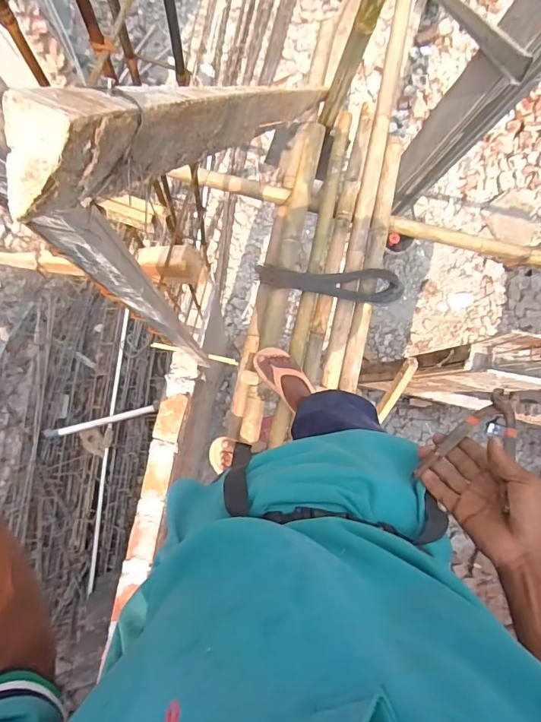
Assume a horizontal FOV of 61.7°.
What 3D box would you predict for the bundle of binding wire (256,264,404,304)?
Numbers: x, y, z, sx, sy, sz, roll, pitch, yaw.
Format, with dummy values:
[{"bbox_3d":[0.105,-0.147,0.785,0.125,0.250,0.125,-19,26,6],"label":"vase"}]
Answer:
[{"bbox_3d":[0.180,-0.244,1.374,0.442,0.064,0.097,5,84,-1],"label":"bundle of binding wire"}]

